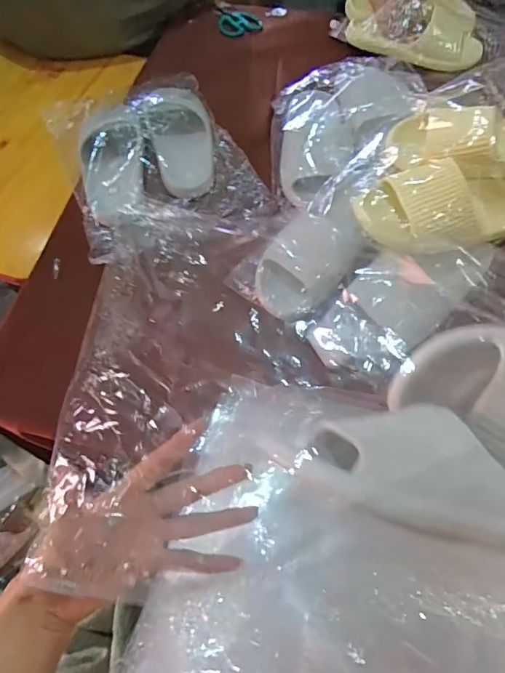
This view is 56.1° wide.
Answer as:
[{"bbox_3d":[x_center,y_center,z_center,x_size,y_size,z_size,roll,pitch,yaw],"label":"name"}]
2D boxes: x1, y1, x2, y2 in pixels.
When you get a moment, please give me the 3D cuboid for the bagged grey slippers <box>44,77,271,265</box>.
[{"bbox_3d":[-0.157,-0.294,0.734,0.270,0.068,0.375,-21,62,-9],"label":"bagged grey slippers"}]

